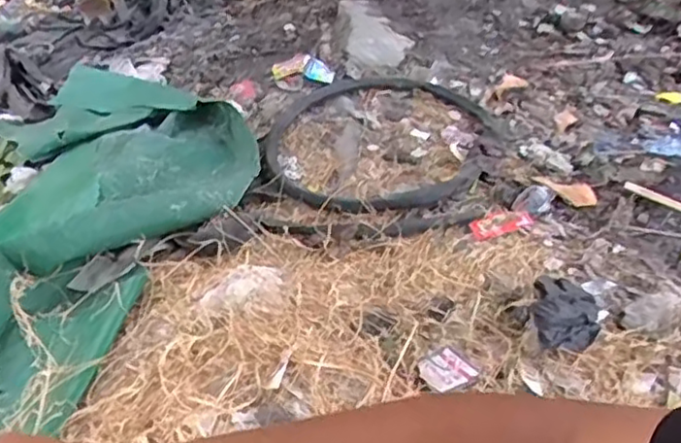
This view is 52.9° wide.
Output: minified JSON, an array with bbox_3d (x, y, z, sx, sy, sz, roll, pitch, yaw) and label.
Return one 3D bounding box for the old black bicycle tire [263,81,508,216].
[{"bbox_3d":[0.090,-0.196,1.612,0.511,0.093,0.629,10,40,20],"label":"old black bicycle tire"}]

